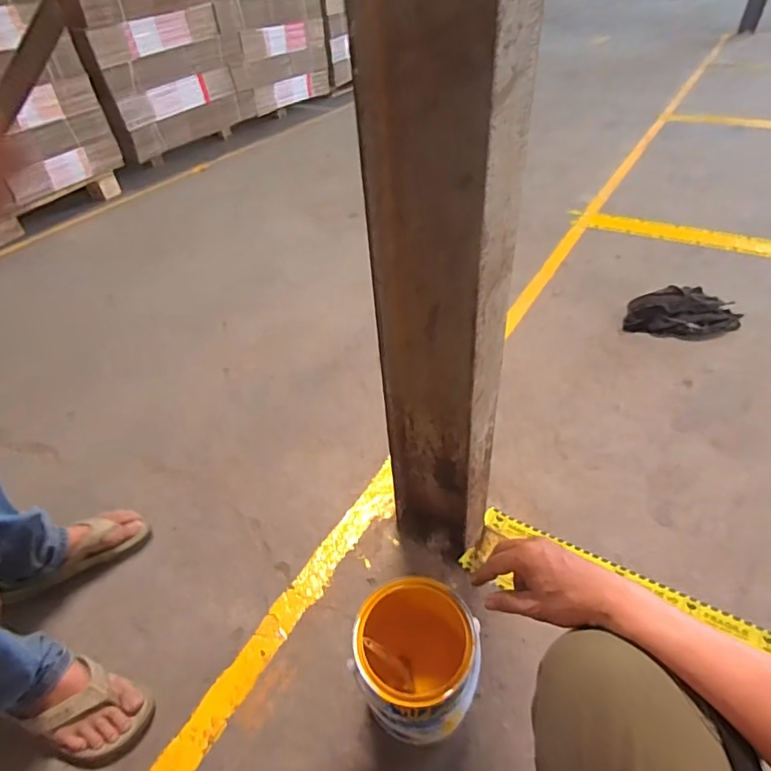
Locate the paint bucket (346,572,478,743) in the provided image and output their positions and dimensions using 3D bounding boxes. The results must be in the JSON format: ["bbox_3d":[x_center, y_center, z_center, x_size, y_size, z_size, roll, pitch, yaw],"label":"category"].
[{"bbox_3d":[0.046,0.375,0.699,0.158,0.154,0.176,4,44,10],"label":"paint bucket"}]

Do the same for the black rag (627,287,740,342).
[{"bbox_3d":[0.825,-0.201,1.362,0.312,0.074,0.164,-15,44,-10],"label":"black rag"}]

